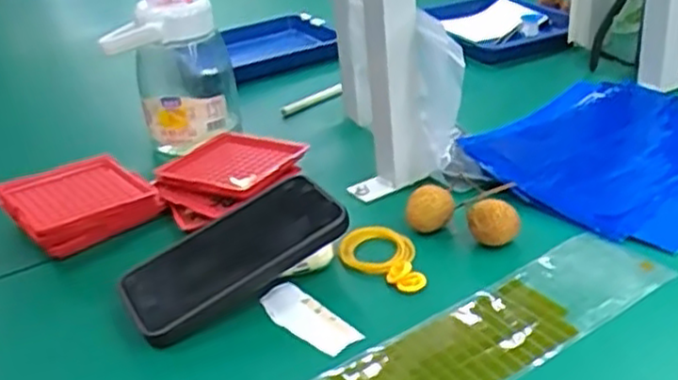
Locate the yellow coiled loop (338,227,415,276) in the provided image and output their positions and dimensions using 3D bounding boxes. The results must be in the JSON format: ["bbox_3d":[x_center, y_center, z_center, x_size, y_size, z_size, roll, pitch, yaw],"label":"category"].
[{"bbox_3d":[0.028,0.044,0.541,0.055,0.010,0.054,-3,29,5],"label":"yellow coiled loop"}]

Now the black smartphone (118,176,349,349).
[{"bbox_3d":[-0.075,0.044,0.510,0.157,0.016,0.084,-31,35,-19],"label":"black smartphone"}]

